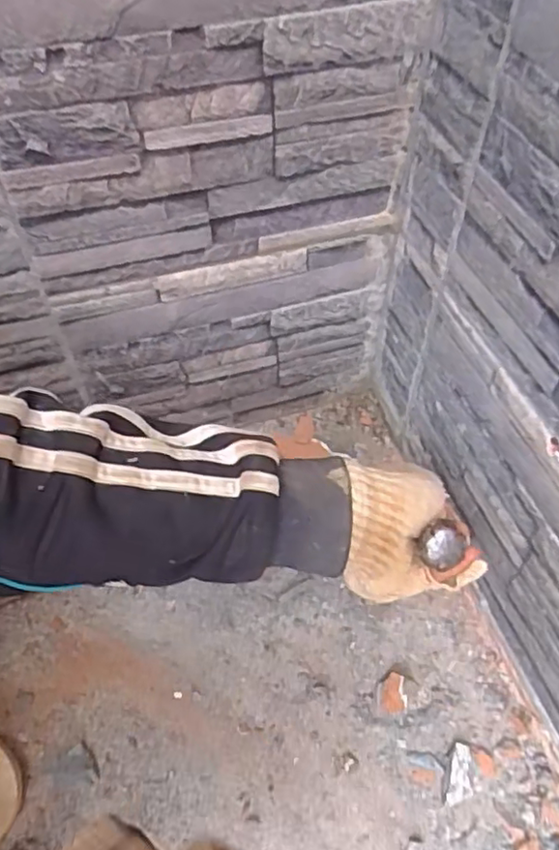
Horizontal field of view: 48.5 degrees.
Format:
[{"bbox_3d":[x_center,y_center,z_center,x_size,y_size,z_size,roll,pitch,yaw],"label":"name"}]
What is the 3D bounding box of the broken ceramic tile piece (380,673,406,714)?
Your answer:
[{"bbox_3d":[0.083,0.198,0.459,0.020,0.008,0.027,-1,55,0],"label":"broken ceramic tile piece"}]

